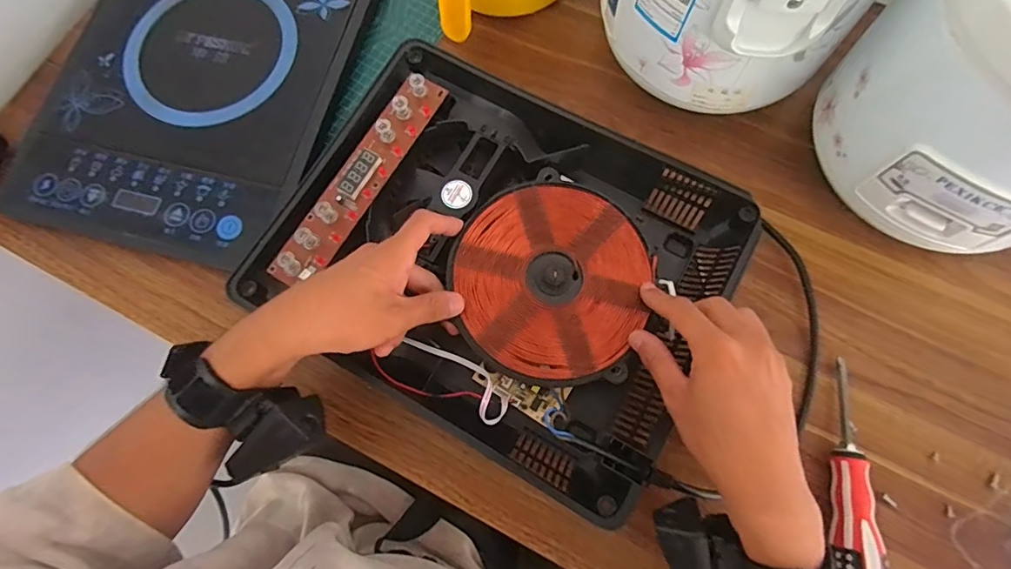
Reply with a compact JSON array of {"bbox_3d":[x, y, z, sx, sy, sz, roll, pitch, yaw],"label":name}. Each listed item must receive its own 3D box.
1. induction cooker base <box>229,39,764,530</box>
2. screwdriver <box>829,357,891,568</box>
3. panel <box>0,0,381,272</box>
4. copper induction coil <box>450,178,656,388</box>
[{"bbox_3d":[-0.001,-0.029,0.416,0.336,0.059,0.287,28,76,8],"label":"induction cooker base"},{"bbox_3d":[0.254,0.149,0.370,0.030,0.036,0.180,7,74,3],"label":"screwdriver"},{"bbox_3d":[-0.301,-0.198,0.486,0.283,0.020,0.338,14,75,5],"label":"panel"},{"bbox_3d":[0.034,-0.005,0.385,0.144,0.010,0.152,0,74,1],"label":"copper induction coil"}]

